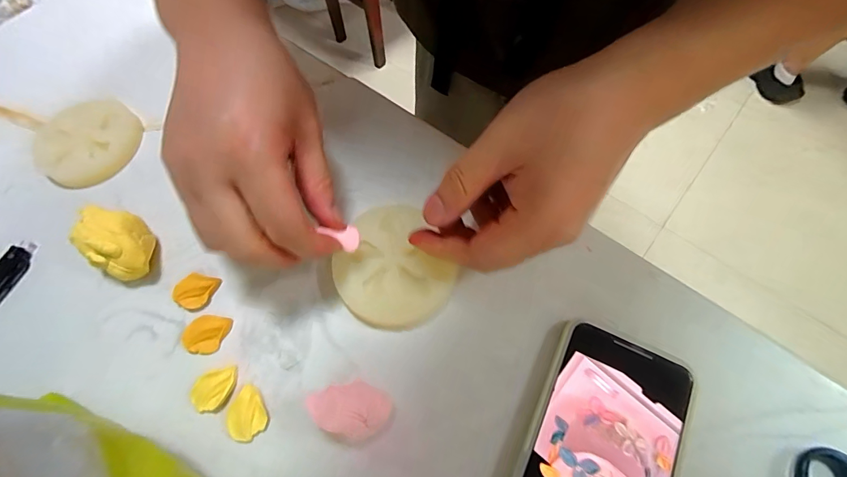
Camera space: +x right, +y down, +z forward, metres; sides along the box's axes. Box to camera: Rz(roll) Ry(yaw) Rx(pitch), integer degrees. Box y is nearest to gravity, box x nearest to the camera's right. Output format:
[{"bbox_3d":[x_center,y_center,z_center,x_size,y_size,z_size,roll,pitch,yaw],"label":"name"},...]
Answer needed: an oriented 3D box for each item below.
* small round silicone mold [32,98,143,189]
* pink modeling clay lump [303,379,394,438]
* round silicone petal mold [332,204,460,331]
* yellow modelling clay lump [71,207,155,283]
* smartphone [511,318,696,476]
[{"bbox_3d":[-0.275,-0.080,0.322,0.080,0.014,0.077,-1,64,2],"label":"small round silicone mold"},{"bbox_3d":[-0.045,0.097,0.227,0.049,0.026,0.028,13,66,9],"label":"pink modeling clay lump"},{"bbox_3d":[-0.018,0.020,0.266,0.078,0.017,0.079,-1,64,2],"label":"round silicone petal mold"},{"bbox_3d":[-0.208,0.004,0.270,0.052,0.034,0.038,24,68,13],"label":"yellow modelling clay lump"},{"bbox_3d":[0.091,0.129,0.211,0.076,0.010,0.158,23,69,12],"label":"smartphone"}]

